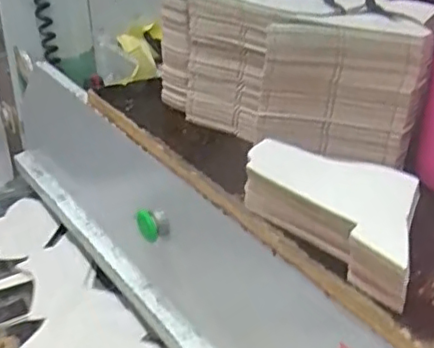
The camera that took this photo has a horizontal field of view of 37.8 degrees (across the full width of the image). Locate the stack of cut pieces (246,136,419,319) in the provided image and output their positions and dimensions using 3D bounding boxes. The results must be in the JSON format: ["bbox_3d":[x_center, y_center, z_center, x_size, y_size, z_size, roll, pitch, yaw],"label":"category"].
[{"bbox_3d":[0.108,0.026,0.526,0.104,0.048,0.204,-12,32,-32],"label":"stack of cut pieces"}]

